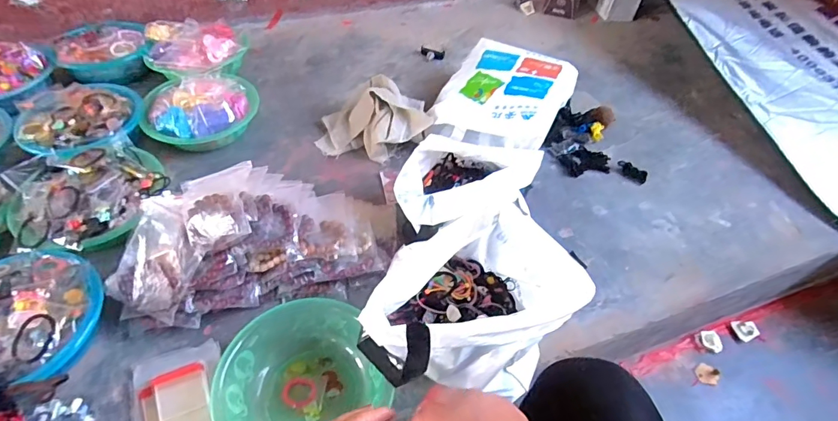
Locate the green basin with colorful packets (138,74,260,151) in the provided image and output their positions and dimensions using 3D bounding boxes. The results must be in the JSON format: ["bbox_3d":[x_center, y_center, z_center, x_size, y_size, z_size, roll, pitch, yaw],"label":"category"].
[{"bbox_3d":[-0.471,-0.216,0.962,0.226,0.084,0.197,-23,55,-22],"label":"green basin with colorful packets"}]

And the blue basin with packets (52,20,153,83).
[{"bbox_3d":[-0.760,-0.386,1.068,0.201,0.061,0.221,-26,56,-24],"label":"blue basin with packets"}]

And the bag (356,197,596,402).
[{"bbox_3d":[0.062,0.151,0.637,0.257,0.204,0.219,-33,59,-27],"label":"bag"}]

